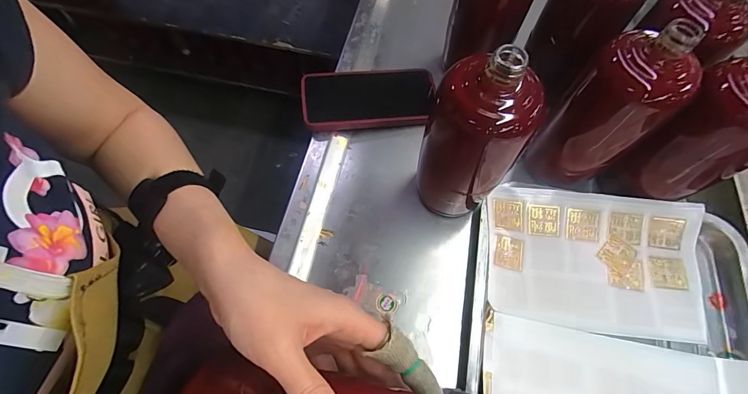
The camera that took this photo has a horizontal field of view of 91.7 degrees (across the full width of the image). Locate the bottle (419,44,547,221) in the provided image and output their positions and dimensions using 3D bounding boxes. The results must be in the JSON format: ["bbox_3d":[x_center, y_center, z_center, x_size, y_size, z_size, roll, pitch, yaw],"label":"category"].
[{"bbox_3d":[0.089,-0.061,0.332,0.079,0.183,0.095,9,64,6],"label":"bottle"}]

